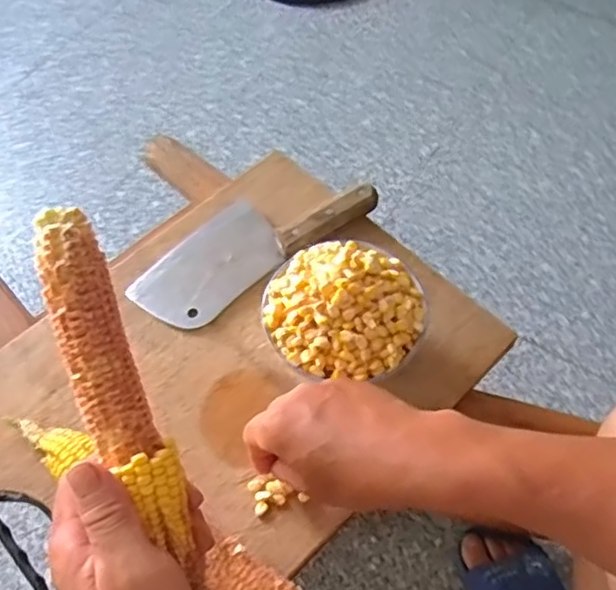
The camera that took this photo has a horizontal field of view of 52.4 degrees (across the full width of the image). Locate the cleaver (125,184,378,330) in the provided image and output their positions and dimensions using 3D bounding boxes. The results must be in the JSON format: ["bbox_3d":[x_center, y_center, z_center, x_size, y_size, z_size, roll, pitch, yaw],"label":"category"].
[{"bbox_3d":[-0.050,-0.049,0.553,0.216,0.031,0.080,-32,64,-16],"label":"cleaver"}]

